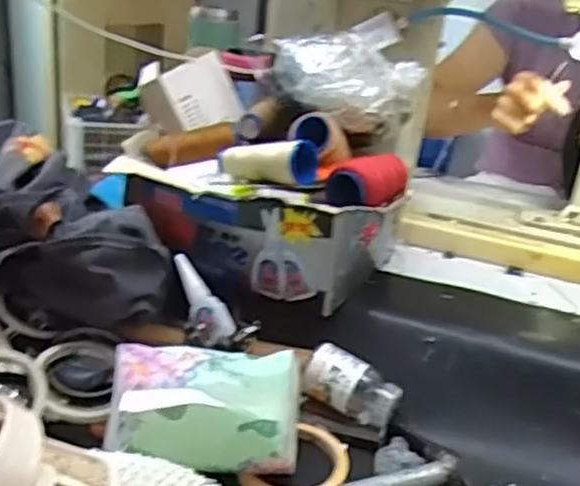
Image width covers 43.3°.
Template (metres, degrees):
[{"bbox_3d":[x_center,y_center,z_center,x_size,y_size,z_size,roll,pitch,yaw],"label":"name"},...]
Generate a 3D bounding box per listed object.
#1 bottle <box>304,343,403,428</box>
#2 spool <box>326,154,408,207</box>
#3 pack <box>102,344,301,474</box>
[{"bbox_3d":[0.057,0.133,0.675,0.088,0.050,0.037,31,-9,8],"label":"bottle"},{"bbox_3d":[0.081,-0.066,0.724,0.047,0.040,0.114,20,28,28],"label":"spool"},{"bbox_3d":[-0.066,0.130,0.586,0.150,0.073,0.079,4,25,-3],"label":"pack"}]

